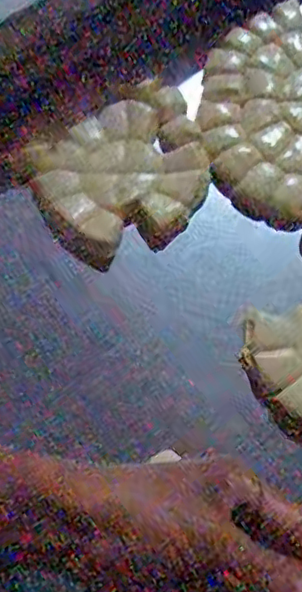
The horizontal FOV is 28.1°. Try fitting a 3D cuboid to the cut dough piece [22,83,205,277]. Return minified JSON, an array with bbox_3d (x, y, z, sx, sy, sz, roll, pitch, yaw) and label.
[{"bbox_3d":[-0.021,-0.120,0.592,0.184,0.027,0.144,-36,73,-10],"label":"cut dough piece"}]

